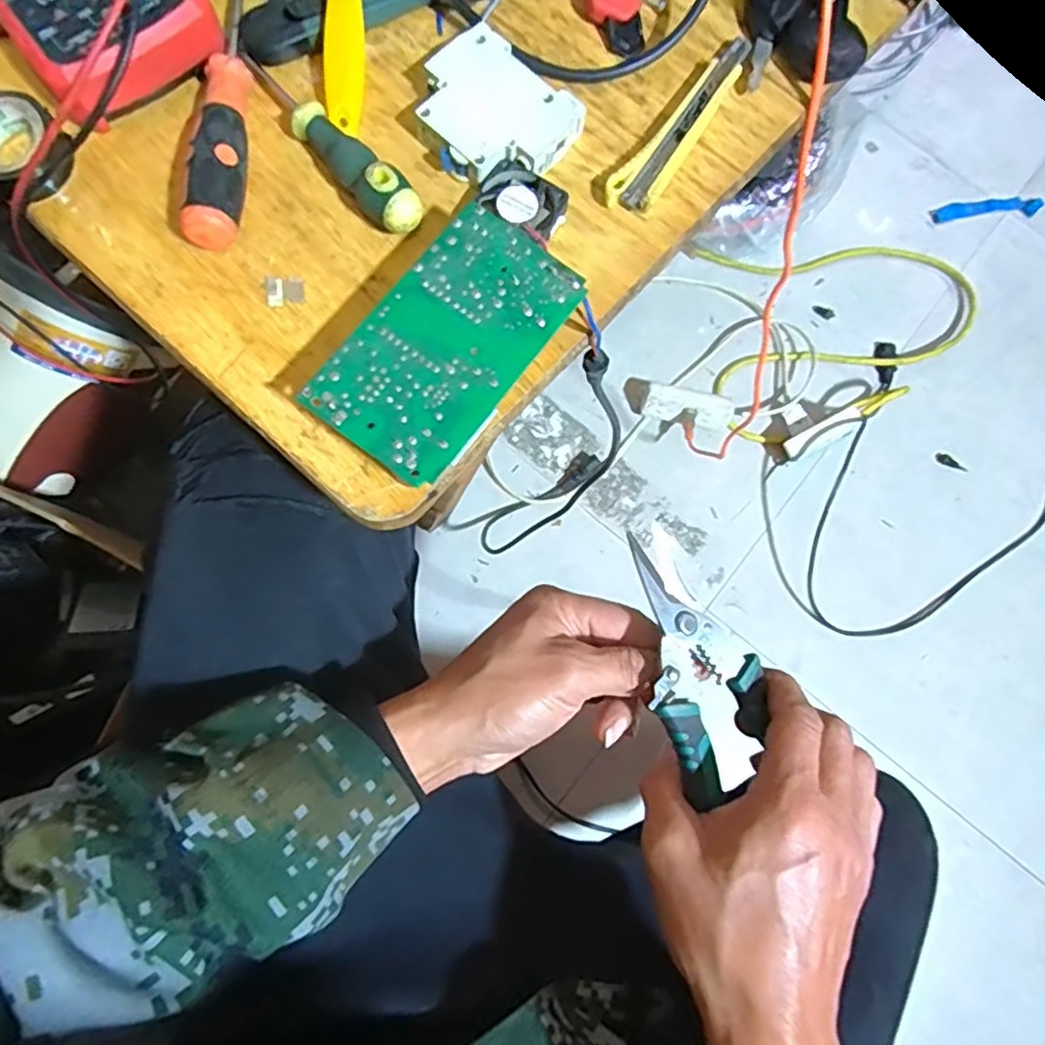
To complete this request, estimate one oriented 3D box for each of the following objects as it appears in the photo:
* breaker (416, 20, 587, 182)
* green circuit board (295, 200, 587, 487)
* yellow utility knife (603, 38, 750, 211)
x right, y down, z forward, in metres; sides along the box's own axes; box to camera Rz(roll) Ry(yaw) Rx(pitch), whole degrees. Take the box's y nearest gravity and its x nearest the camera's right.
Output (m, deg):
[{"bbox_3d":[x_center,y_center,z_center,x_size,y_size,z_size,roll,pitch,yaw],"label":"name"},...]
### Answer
[{"bbox_3d":[-0.017,-0.207,0.335,0.076,0.019,0.067,42,79,5],"label":"breaker"},{"bbox_3d":[-0.032,-0.078,0.302,0.068,0.033,0.122,36,79,4],"label":"green circuit board"},{"bbox_3d":[0.087,-0.216,0.353,0.025,0.010,0.128,33,79,3],"label":"yellow utility knife"}]

